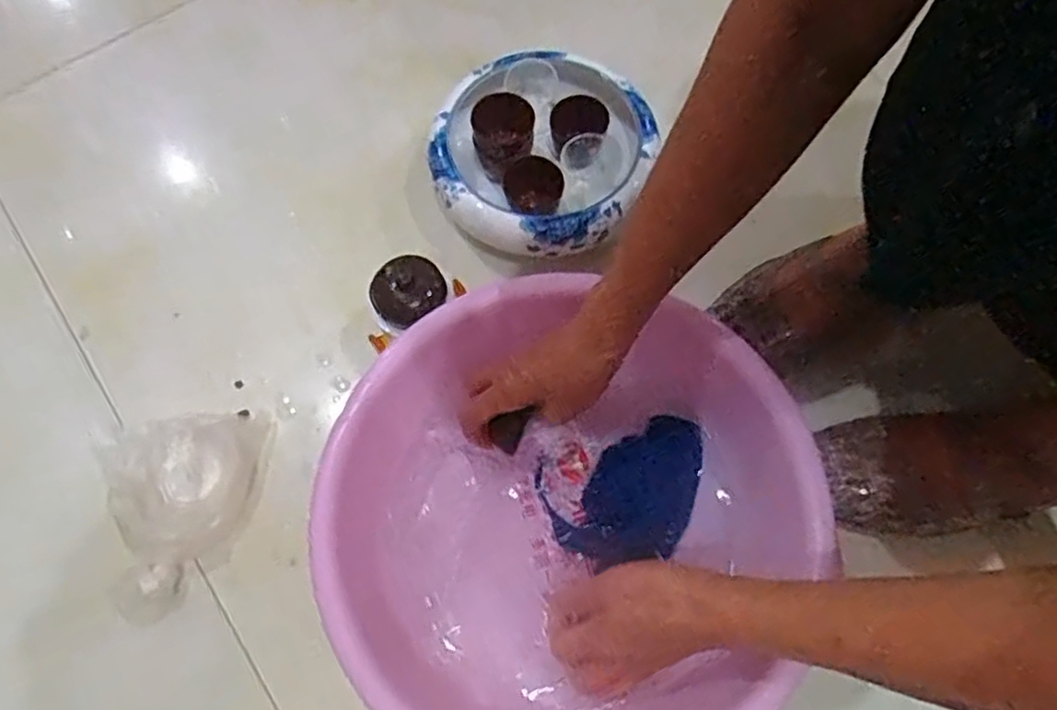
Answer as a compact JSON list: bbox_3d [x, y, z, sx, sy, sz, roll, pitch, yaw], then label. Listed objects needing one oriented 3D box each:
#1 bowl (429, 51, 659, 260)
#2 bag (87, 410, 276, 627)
[{"bbox_3d":[0.012,-0.182,0.624,0.188,0.095,0.198,0,69,1],"label":"bowl"},{"bbox_3d":[-0.278,0.122,0.545,0.129,0.042,0.157,-10,69,-3],"label":"bag"}]

